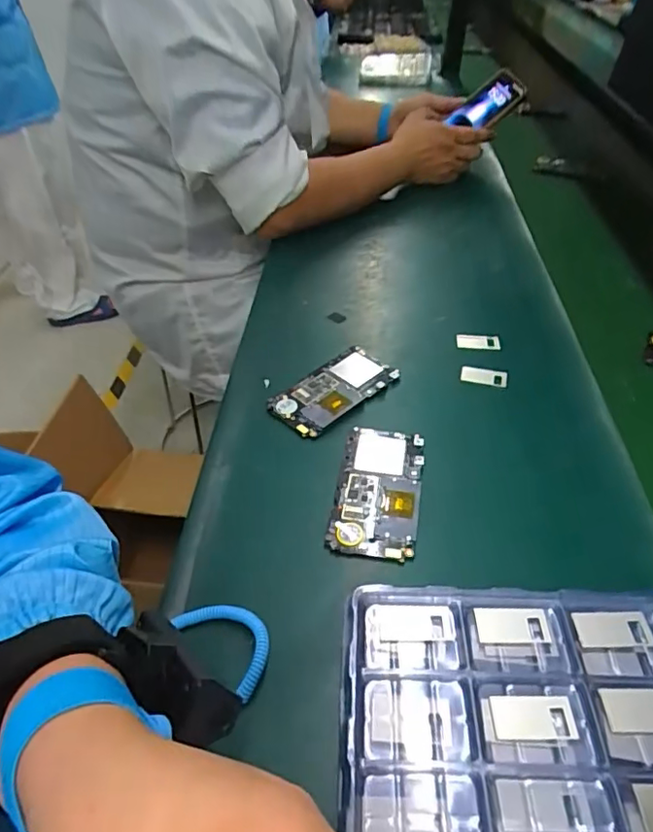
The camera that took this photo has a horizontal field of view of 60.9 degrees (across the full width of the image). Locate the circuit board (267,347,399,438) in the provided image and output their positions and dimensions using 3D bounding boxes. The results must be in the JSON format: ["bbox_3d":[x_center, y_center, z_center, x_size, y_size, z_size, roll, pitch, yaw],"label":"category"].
[{"bbox_3d":[0.006,-0.027,0.527,0.120,0.009,0.063,-34,51,-26],"label":"circuit board"}]

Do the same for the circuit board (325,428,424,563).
[{"bbox_3d":[0.042,0.057,0.443,0.064,0.009,0.123,5,45,11],"label":"circuit board"}]

